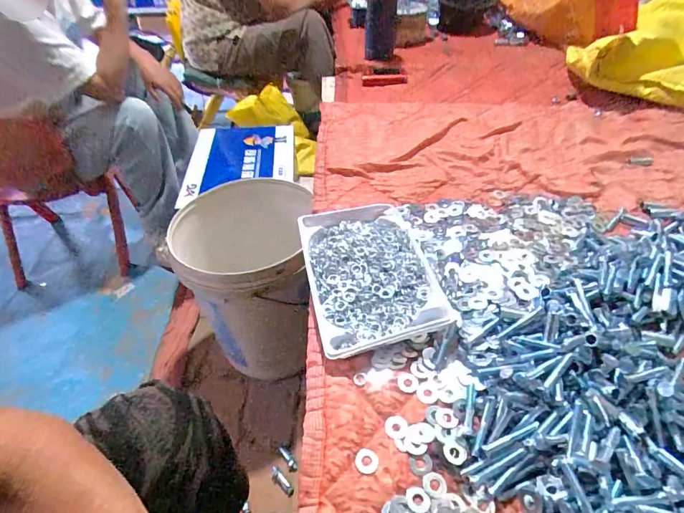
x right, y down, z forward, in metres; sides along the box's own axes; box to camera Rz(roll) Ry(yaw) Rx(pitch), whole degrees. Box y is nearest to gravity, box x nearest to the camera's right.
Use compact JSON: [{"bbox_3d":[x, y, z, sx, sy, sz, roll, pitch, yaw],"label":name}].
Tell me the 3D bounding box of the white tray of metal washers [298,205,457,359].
[{"bbox_3d":[0.034,0.018,0.560,0.157,0.035,0.240,-11,46,-6],"label":"white tray of metal washers"}]

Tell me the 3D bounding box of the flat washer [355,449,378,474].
[{"bbox_3d":[0.024,0.194,0.399,0.022,0.004,0.022,-3,46,3],"label":"flat washer"}]

